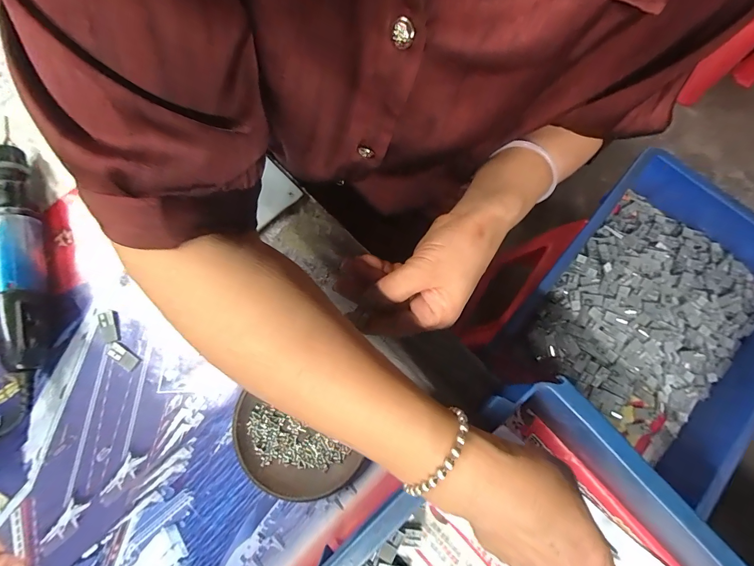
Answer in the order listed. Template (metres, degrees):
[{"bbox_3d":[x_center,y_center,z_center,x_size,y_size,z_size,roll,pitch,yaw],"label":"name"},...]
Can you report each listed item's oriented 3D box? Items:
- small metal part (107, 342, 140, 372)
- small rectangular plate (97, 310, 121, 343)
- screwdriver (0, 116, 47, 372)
[{"bbox_3d":[-0.230,0.067,0.318,0.031,0.004,0.014,33,81,6],"label":"small metal part"},{"bbox_3d":[-0.244,0.040,0.322,0.017,0.004,0.028,-17,80,-3],"label":"small rectangular plate"},{"bbox_3d":[-0.324,-0.032,0.317,0.038,0.040,0.217,-20,80,-4],"label":"screwdriver"}]

